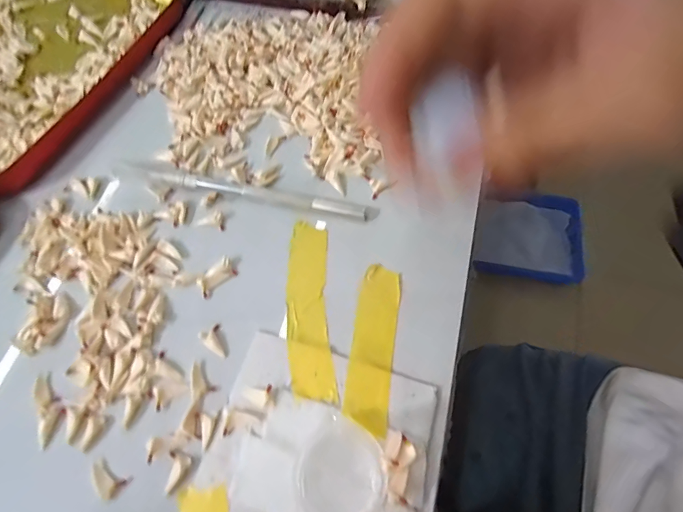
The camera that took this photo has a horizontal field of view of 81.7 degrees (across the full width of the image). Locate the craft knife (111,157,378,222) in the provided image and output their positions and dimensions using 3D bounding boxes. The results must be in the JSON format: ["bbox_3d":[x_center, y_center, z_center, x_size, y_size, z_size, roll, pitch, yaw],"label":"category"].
[{"bbox_3d":[-0.056,-0.038,0.223,0.150,0.005,0.010,12,81,4],"label":"craft knife"}]

